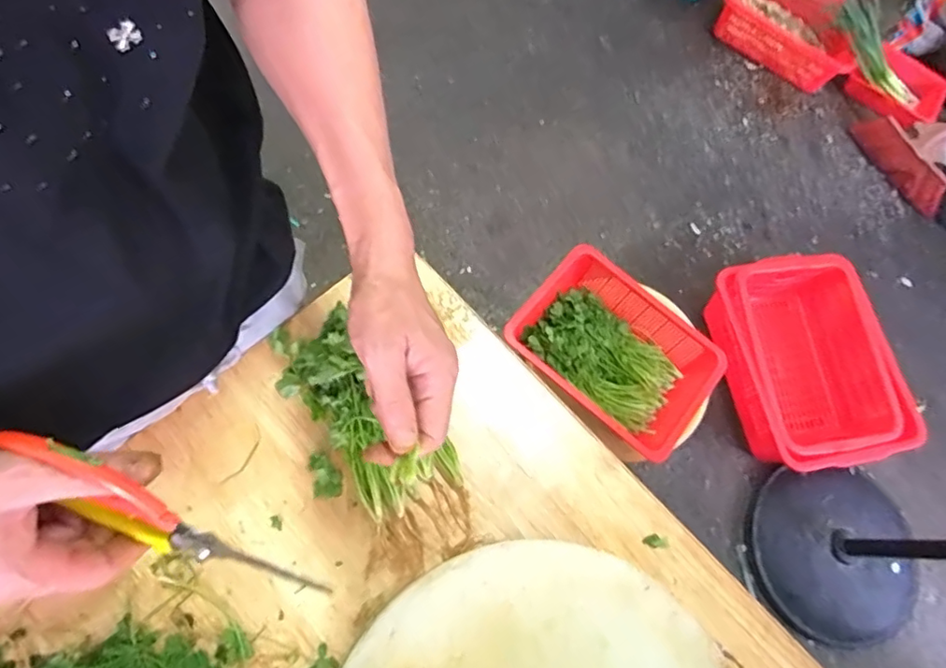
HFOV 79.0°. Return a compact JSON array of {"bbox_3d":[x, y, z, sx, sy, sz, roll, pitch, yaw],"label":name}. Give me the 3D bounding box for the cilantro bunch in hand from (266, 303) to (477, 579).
[{"bbox_3d":[-0.097,0.098,0.553,0.123,0.044,0.264,-34,83,-12],"label":"cilantro bunch in hand"}]

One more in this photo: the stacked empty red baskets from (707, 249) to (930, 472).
[{"bbox_3d":[0.799,0.073,1.426,0.376,0.193,0.506,-7,71,-12],"label":"stacked empty red baskets"}]

